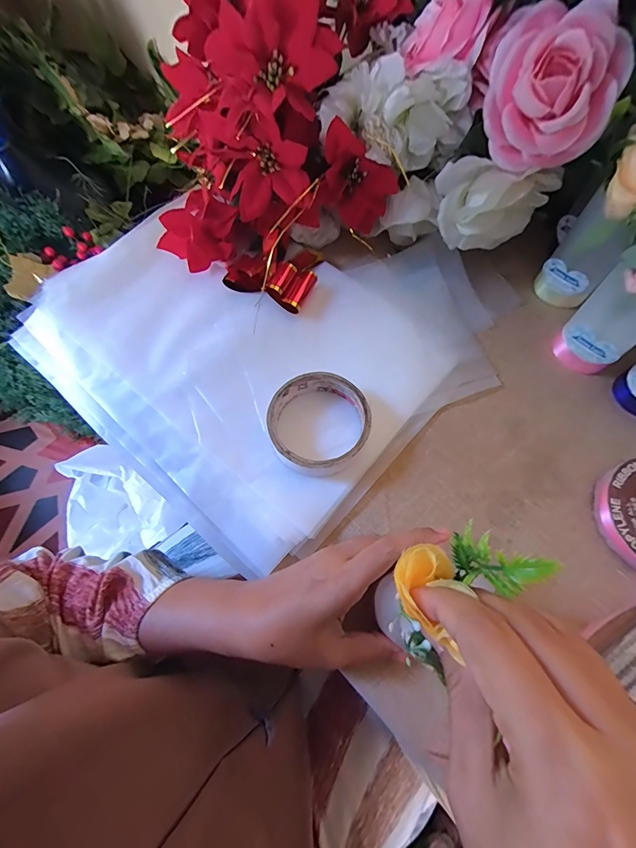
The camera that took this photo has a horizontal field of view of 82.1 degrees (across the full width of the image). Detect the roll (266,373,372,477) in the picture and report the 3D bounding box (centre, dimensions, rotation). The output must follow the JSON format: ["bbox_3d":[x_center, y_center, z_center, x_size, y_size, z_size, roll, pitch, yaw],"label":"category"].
[{"bbox_3d":[0.000,0.000,0.311,0.082,0.024,0.088,0,70,-1],"label":"roll"}]

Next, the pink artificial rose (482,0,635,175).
[{"bbox_3d":[0.172,-0.250,0.274,0.082,0.075,0.074,4,70,0],"label":"pink artificial rose"}]

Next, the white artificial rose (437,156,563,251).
[{"bbox_3d":[0.159,-0.205,0.336,0.095,0.067,0.053,-15,71,-7],"label":"white artificial rose"}]

